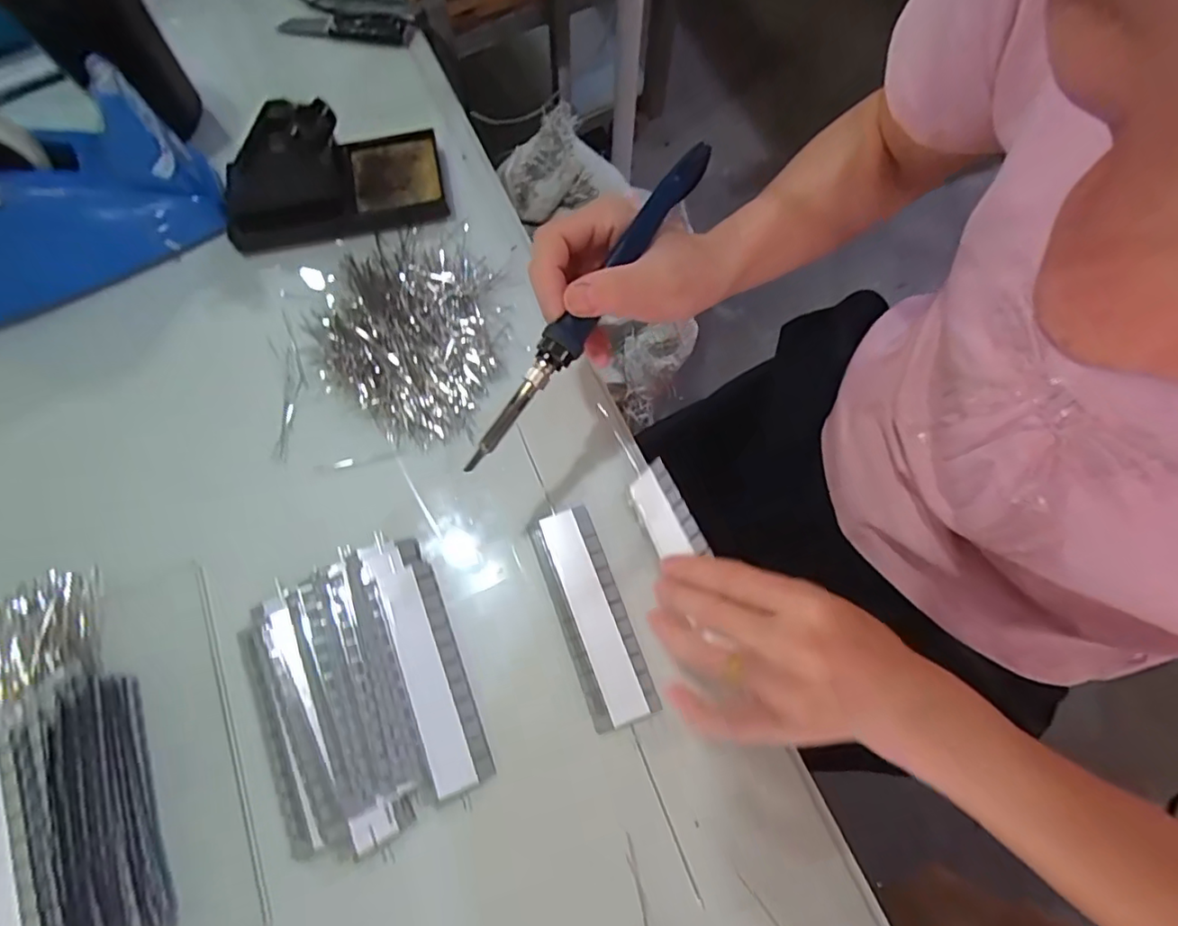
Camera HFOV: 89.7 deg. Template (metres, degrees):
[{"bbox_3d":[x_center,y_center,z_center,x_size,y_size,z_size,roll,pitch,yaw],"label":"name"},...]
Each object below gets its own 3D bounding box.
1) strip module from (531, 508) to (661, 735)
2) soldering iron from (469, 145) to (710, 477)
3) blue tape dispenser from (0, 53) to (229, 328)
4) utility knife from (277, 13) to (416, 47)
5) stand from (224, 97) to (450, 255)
[{"bbox_3d":[0.001,0.089,0.351,0.039,0.006,0.124,-19,71,-7],"label":"strip module"},{"bbox_3d":[0.003,-0.088,0.313,0.020,0.015,0.218,33,82,13],"label":"soldering iron"},{"bbox_3d":[-0.370,-0.173,0.390,0.202,0.116,0.073,-25,72,-9],"label":"blue tape dispenser"},{"bbox_3d":[-0.211,-0.379,0.515,0.114,0.012,0.028,8,70,3],"label":"utility knife"},{"bbox_3d":[-0.191,-0.214,0.423,0.154,0.068,0.073,-11,71,-4],"label":"stand"}]

